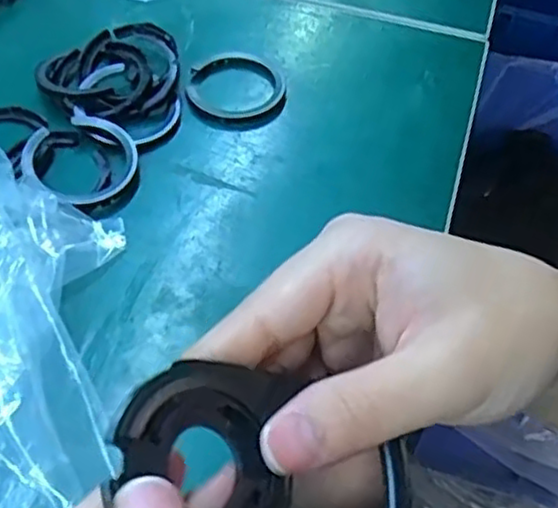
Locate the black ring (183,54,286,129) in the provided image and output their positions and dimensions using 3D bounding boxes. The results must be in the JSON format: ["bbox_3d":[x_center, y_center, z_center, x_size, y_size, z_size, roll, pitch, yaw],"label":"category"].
[{"bbox_3d":[-0.021,-0.084,0.354,0.048,0.004,0.050,6,54,3],"label":"black ring"}]

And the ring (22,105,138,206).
[{"bbox_3d":[-0.089,-0.042,0.316,0.051,0.011,0.048,1,53,-1],"label":"ring"}]

